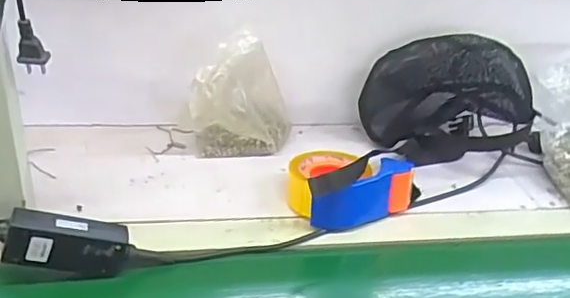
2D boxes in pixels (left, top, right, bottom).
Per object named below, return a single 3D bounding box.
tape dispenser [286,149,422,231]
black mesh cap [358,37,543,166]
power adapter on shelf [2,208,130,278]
[{"bbox_3d":[0.085,0.036,0.729,0.166,0.083,0.109,-8,35,-22],"label":"tape dispenser"},{"bbox_3d":[0.235,-0.078,0.862,0.224,0.169,0.130,5,32,-2],"label":"black mesh cap"},{"bbox_3d":[-0.219,0.096,0.582,0.116,0.048,0.034,15,27,-23],"label":"power adapter on shelf"}]

